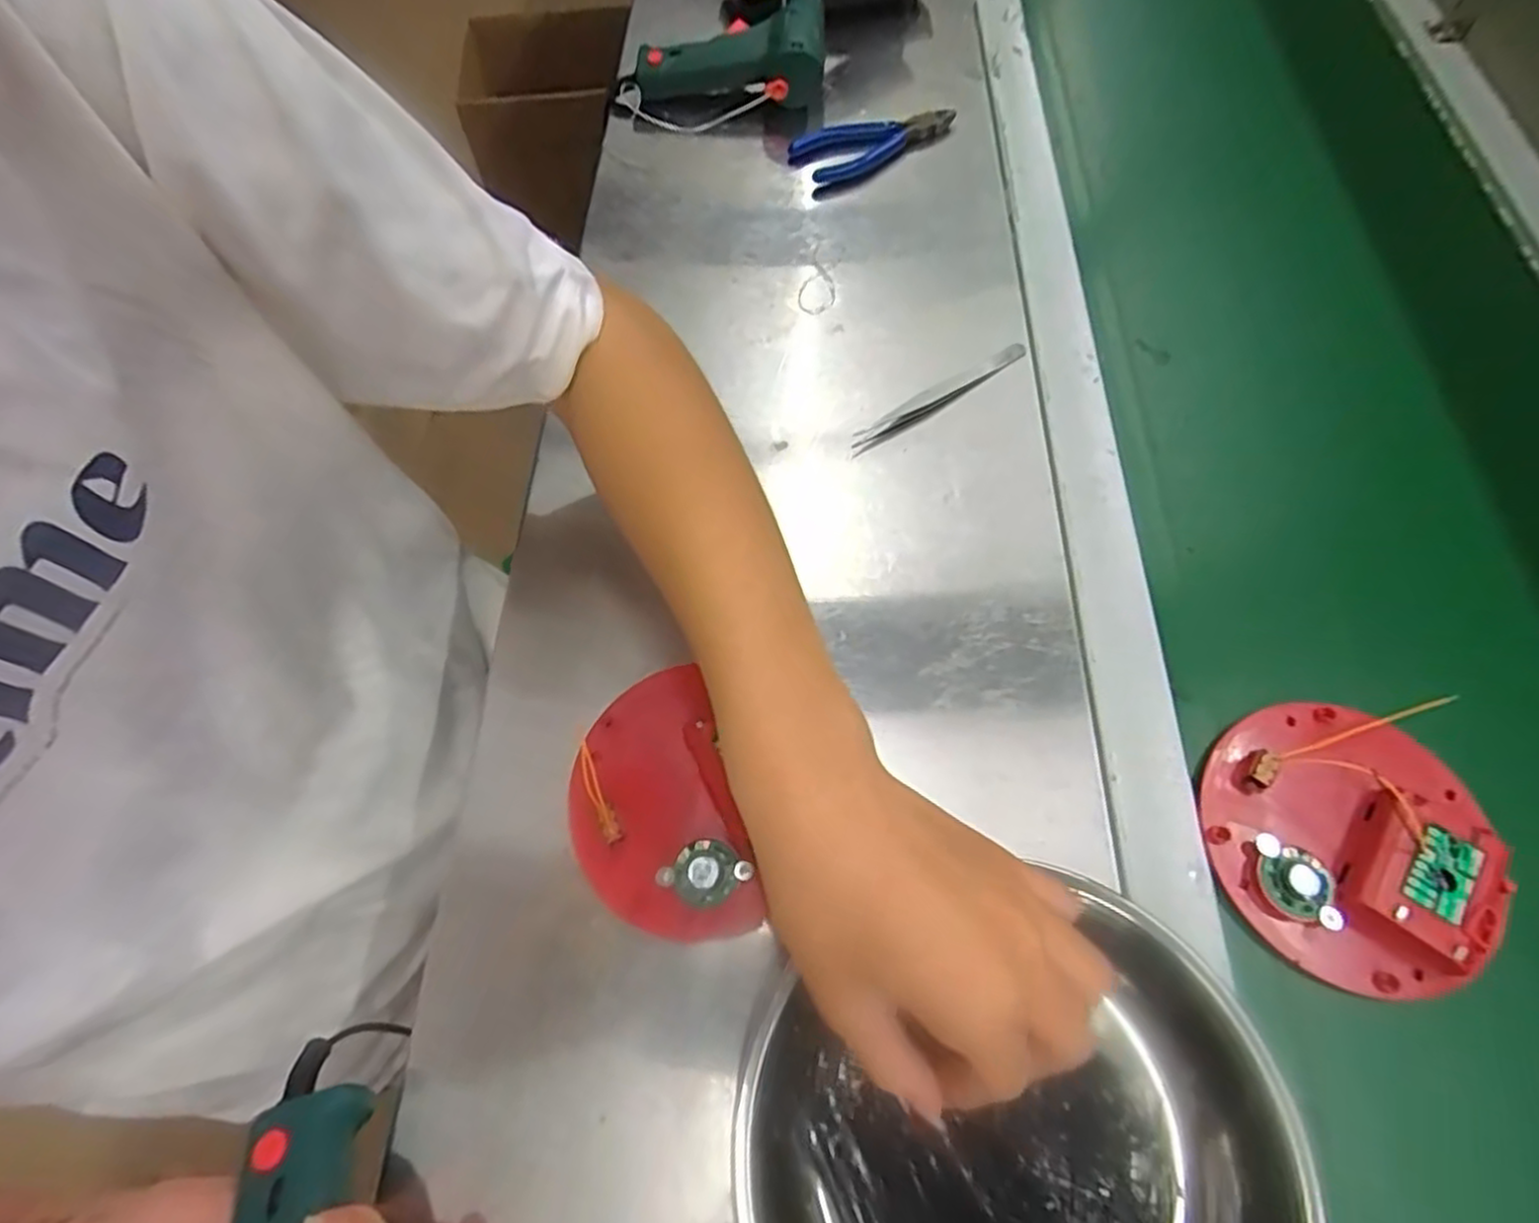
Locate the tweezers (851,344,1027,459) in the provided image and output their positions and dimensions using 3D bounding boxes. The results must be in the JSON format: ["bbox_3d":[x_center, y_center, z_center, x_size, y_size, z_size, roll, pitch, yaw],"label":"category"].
[{"bbox_3d":[0.105,-0.129,0.442,0.133,0.004,0.009,-33,67,-13],"label":"tweezers"}]

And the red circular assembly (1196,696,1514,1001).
[{"bbox_3d":[0.256,0.098,0.318,0.115,0.020,0.120,-1,64,2],"label":"red circular assembly"}]

